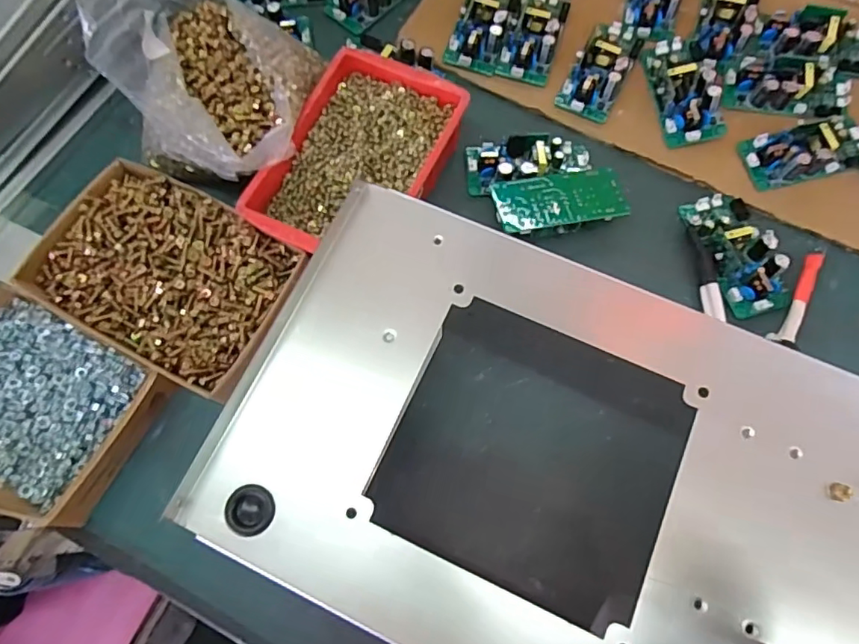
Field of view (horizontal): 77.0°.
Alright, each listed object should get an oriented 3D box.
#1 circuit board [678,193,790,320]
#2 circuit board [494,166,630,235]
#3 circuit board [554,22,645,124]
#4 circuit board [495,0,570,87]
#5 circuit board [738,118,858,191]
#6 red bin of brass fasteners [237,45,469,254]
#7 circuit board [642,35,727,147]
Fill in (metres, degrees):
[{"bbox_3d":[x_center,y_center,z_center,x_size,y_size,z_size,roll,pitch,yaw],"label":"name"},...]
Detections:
[{"bbox_3d":[0.273,-0.064,0.478,0.056,0.028,0.116,-11,73,-2],"label":"circuit board"},{"bbox_3d":[0.117,-0.107,0.495,0.114,0.029,0.054,-9,73,-2],"label":"circuit board"},{"bbox_3d":[0.176,-0.263,0.541,0.052,0.031,0.117,25,75,8],"label":"circuit board"},{"bbox_3d":[0.110,-0.303,0.556,0.052,0.028,0.112,17,74,6],"label":"circuit board"},{"bbox_3d":[0.359,-0.163,0.507,0.116,0.026,0.050,-11,73,-2],"label":"circuit board"},{"bbox_3d":[-0.058,-0.145,0.493,0.132,0.060,0.205,23,75,8],"label":"red bin of brass fasteners"},{"bbox_3d":[0.253,-0.234,0.528,0.061,0.033,0.119,-8,73,-1],"label":"circuit board"}]

